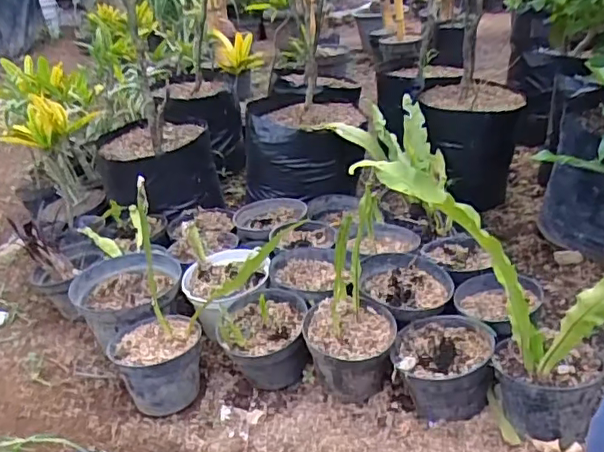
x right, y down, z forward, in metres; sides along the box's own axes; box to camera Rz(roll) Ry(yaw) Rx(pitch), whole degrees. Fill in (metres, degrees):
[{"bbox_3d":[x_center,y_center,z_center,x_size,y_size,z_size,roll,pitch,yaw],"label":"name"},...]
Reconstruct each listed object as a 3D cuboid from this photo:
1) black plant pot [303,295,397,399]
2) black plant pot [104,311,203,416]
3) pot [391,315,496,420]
[{"bbox_3d":[0.068,0.174,0.797,0.120,0.089,0.120,-4,28,2],"label":"black plant pot"},{"bbox_3d":[-0.210,0.198,0.840,0.123,0.086,0.125,-4,28,2],"label":"black plant pot"},{"bbox_3d":[0.188,0.184,0.766,0.124,0.078,0.134,-4,28,2],"label":"pot"}]

